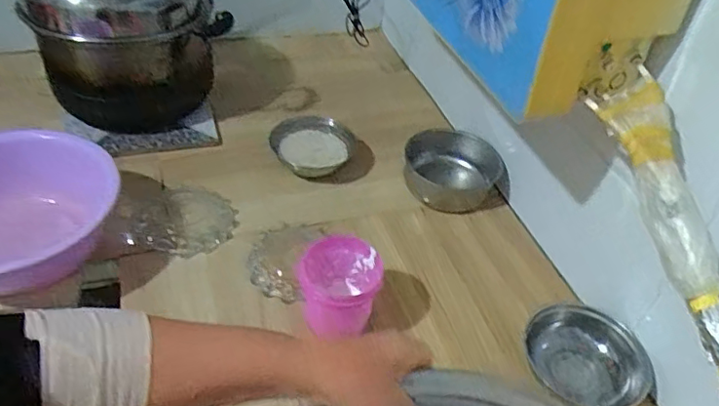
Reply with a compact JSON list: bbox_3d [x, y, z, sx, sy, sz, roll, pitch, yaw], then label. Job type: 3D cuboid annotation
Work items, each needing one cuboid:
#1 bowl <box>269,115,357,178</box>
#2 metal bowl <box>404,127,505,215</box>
[{"bbox_3d":[-0.076,-0.094,0.948,0.132,0.048,0.119,-7,44,-14],"label":"bowl"},{"bbox_3d":[0.148,-0.052,0.911,0.147,0.069,0.142,3,43,-3],"label":"metal bowl"}]

